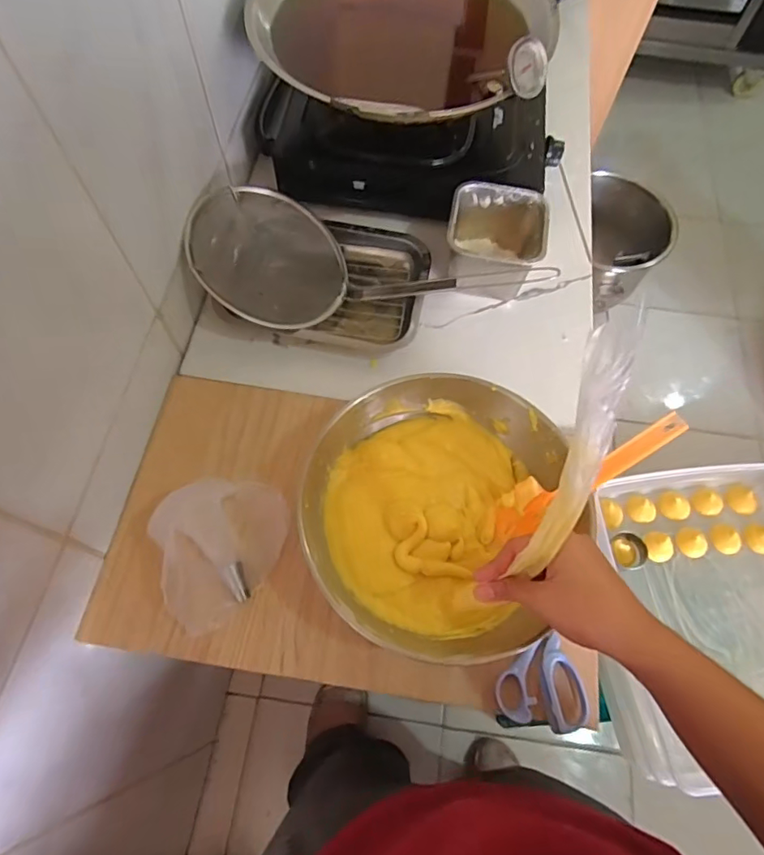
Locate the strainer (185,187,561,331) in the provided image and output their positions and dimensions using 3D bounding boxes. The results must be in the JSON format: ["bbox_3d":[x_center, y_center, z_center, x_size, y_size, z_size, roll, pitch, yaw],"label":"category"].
[{"bbox_3d":[-0.024,-0.229,0.657,0.408,0.091,0.186,-9,66,-5],"label":"strainer"}]

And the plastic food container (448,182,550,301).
[{"bbox_3d":[0.140,-0.235,0.663,0.115,0.085,0.111,10,66,3],"label":"plastic food container"}]

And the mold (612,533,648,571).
[{"bbox_3d":[0.339,0.168,0.708,0.042,0.019,0.048,-18,67,-9],"label":"mold"}]

